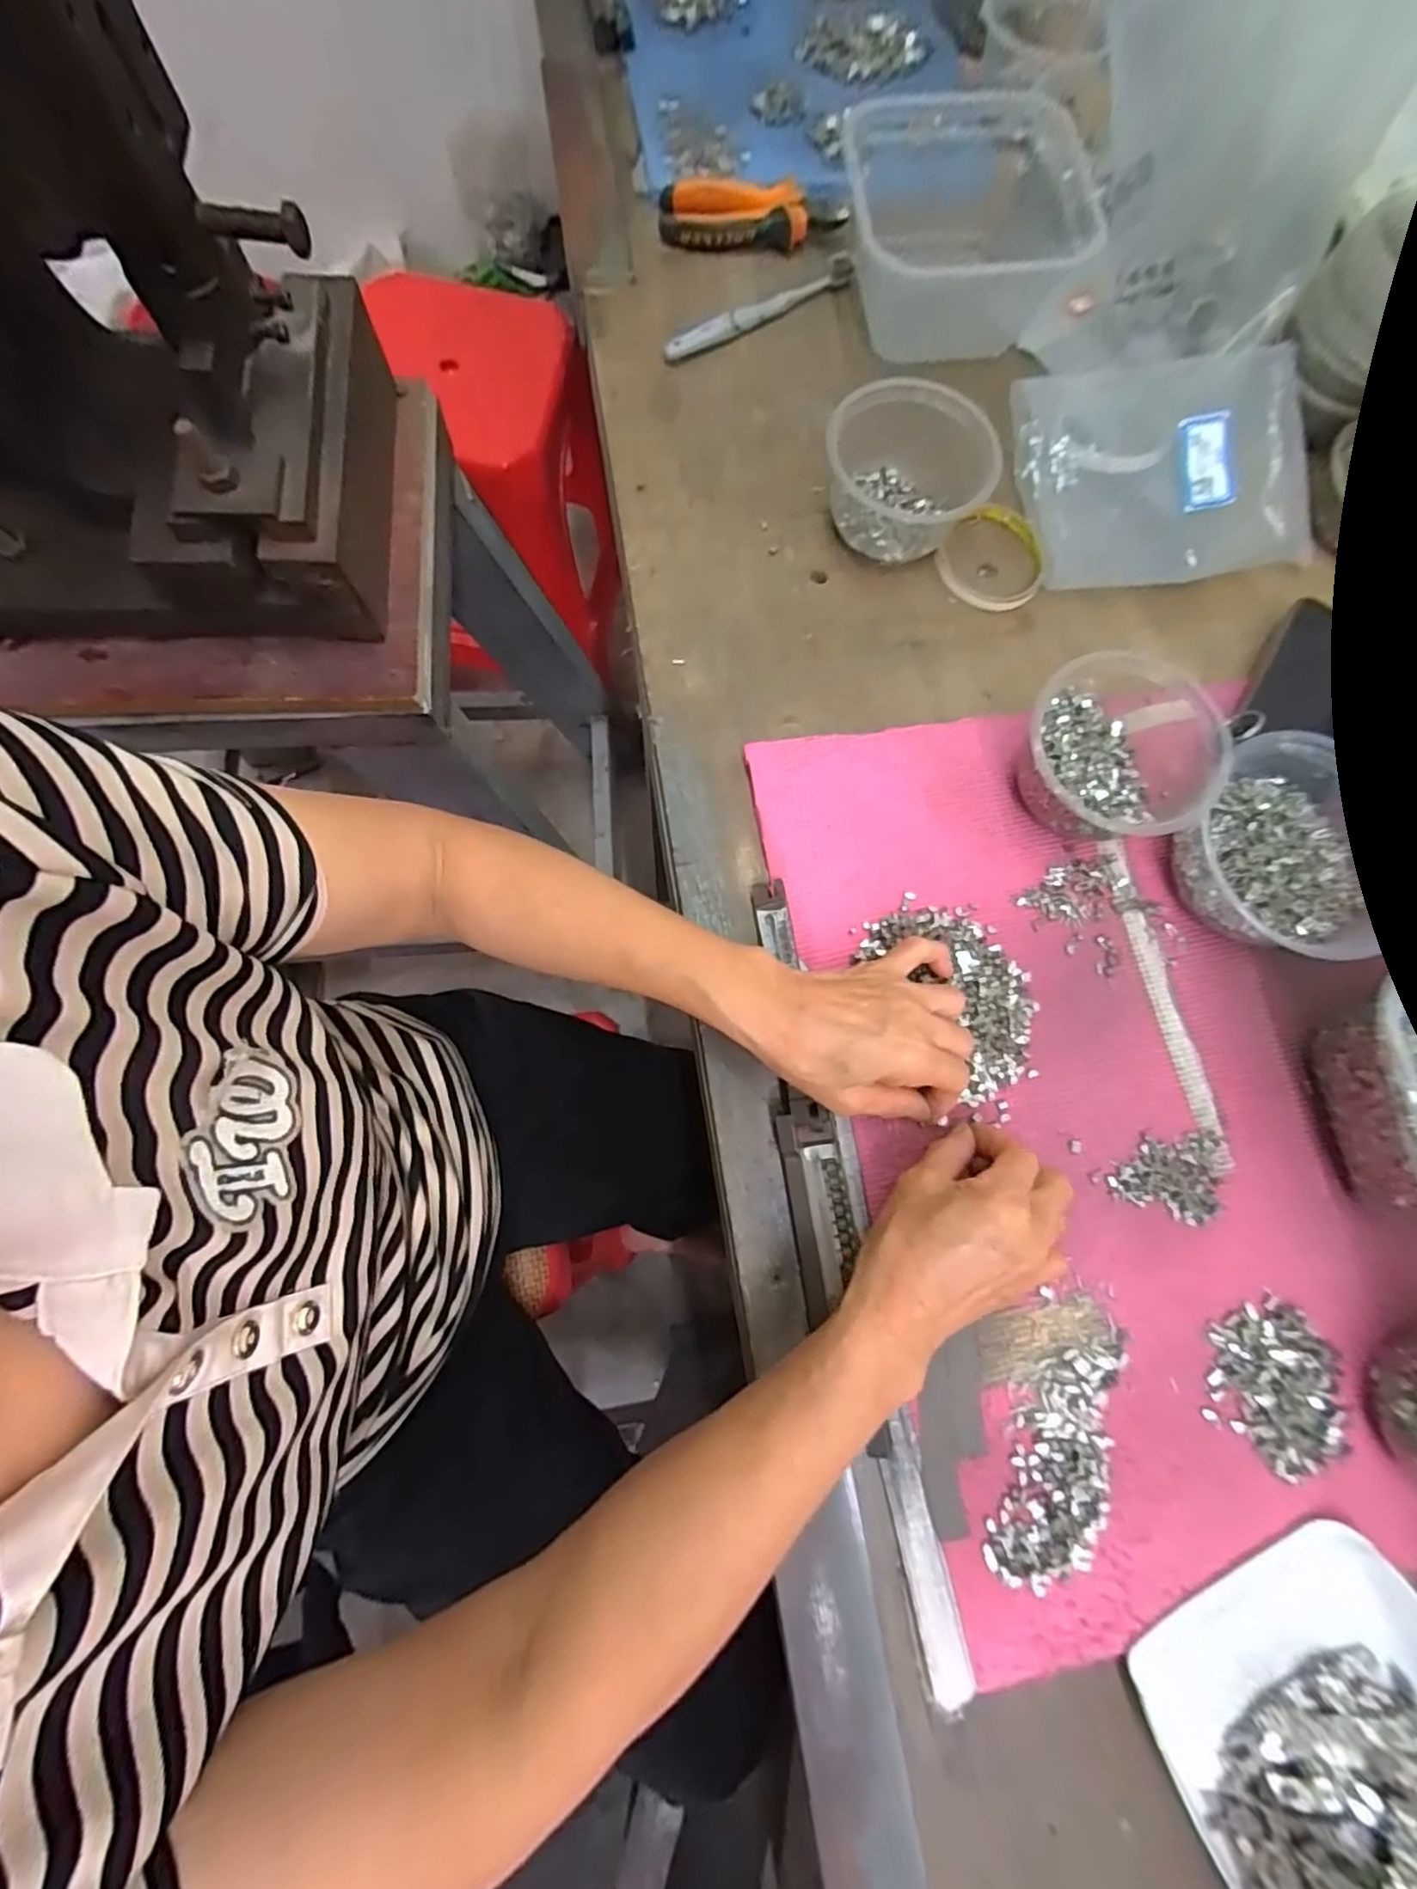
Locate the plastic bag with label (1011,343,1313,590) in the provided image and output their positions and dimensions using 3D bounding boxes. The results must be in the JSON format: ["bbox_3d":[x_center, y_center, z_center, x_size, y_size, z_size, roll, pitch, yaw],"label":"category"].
[{"bbox_3d":[0.343,-0.355,0.484,0.214,0.030,0.159,-8,78,-6],"label":"plastic bag with label"}]

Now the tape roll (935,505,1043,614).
[{"bbox_3d":[0.214,-0.289,0.485,0.077,0.014,0.083,0,78,-1],"label":"tape roll"}]

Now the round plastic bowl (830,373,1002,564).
[{"bbox_3d":[0.138,-0.330,0.459,0.114,0.064,0.098,15,76,2],"label":"round plastic bowl"}]

